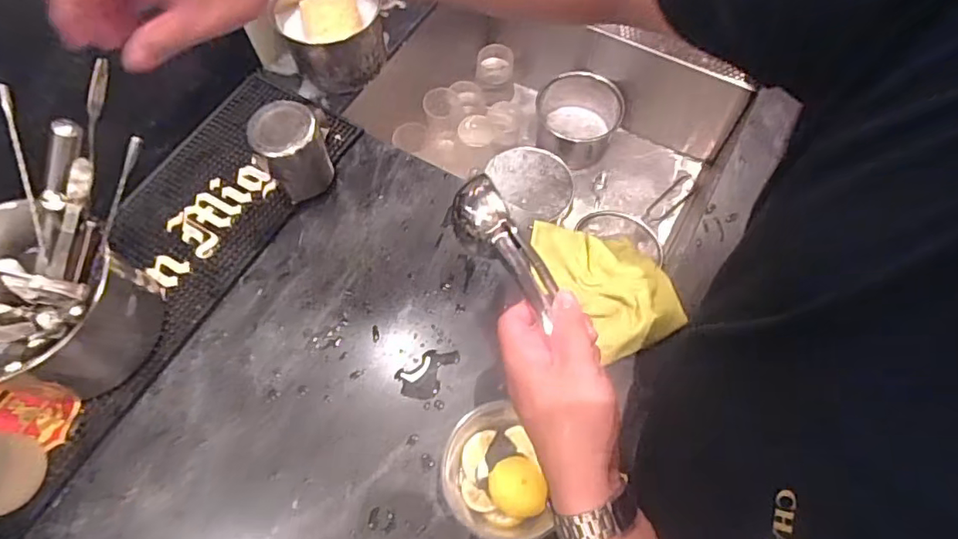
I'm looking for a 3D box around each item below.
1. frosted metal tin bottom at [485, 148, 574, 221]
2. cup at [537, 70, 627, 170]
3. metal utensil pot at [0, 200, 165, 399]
[{"bbox_3d":[0.096,-0.148,0.921,0.131,0.028,0.146,-25,65,-9],"label":"frosted metal tin bottom"},{"bbox_3d":[0.185,-0.276,1.025,0.160,0.100,0.143,12,66,6],"label":"cup"},{"bbox_3d":[-0.417,0.038,0.533,0.161,0.151,0.160,0,65,1],"label":"metal utensil pot"}]

